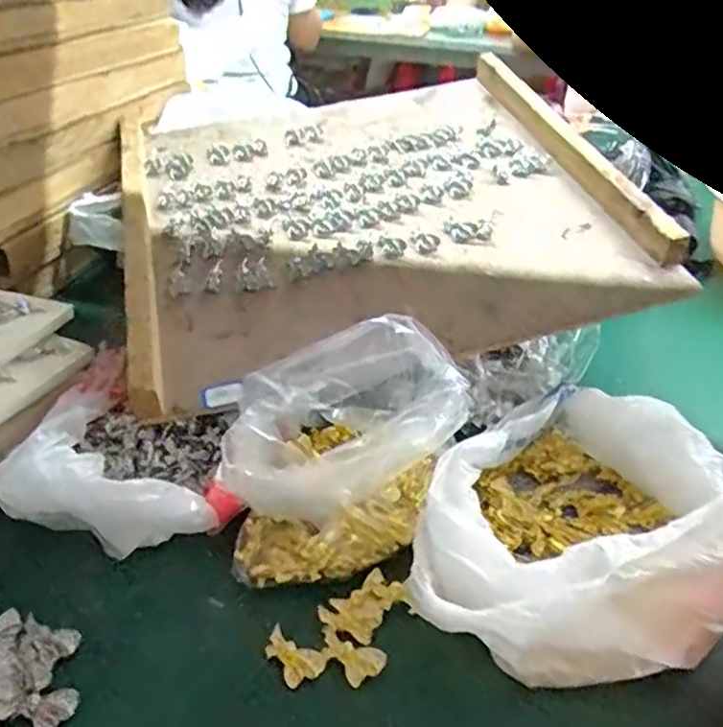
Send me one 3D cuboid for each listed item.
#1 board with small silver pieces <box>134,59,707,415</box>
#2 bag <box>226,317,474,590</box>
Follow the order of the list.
[{"bbox_3d":[0.003,-0.148,0.578,0.395,0.047,0.389,-13,48,-8],"label":"board with small silver pieces"},{"bbox_3d":[-0.010,0.045,0.382,0.134,0.100,0.101,-10,36,-19],"label":"bag"}]

